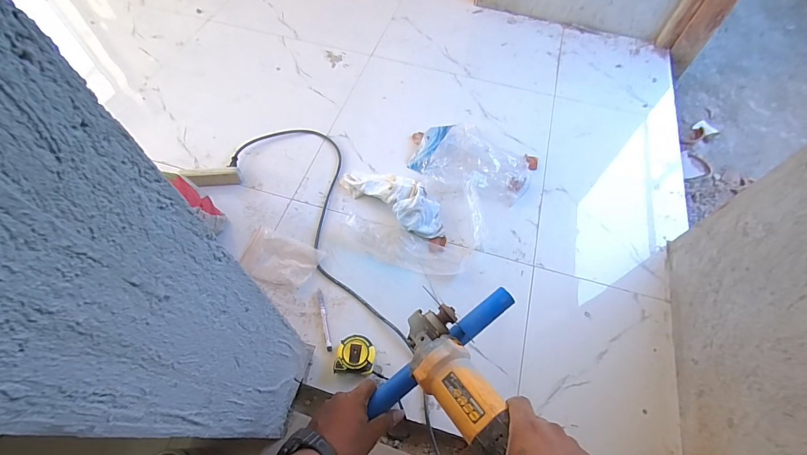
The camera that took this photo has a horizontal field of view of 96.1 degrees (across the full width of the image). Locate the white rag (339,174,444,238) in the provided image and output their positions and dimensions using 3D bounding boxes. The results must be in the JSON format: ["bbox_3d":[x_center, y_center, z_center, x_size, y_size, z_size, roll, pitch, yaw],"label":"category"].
[{"bbox_3d":[-0.017,-0.078,0.875,0.288,0.063,0.120,38,64,18],"label":"white rag"}]

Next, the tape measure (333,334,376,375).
[{"bbox_3d":[-0.090,0.244,0.691,0.071,0.036,0.071,8,58,2],"label":"tape measure"}]

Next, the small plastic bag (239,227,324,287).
[{"bbox_3d":[-0.278,0.066,0.806,0.166,0.007,0.109,22,60,10],"label":"small plastic bag"}]

